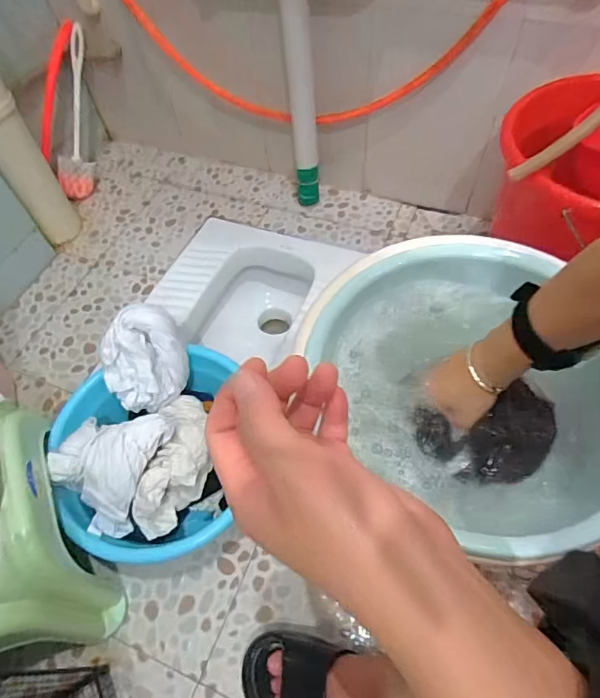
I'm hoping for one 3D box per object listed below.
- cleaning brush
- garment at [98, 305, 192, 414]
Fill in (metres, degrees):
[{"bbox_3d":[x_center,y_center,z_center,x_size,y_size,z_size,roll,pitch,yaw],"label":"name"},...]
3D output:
[{"bbox_3d":[-0.521,-0.537,1.097,0.063,0.087,0.355,7,99,9],"label":"cleaning brush"},{"bbox_3d":[-0.239,0.013,0.713,0.125,0.120,0.105,-21,58,-9],"label":"garment"}]

